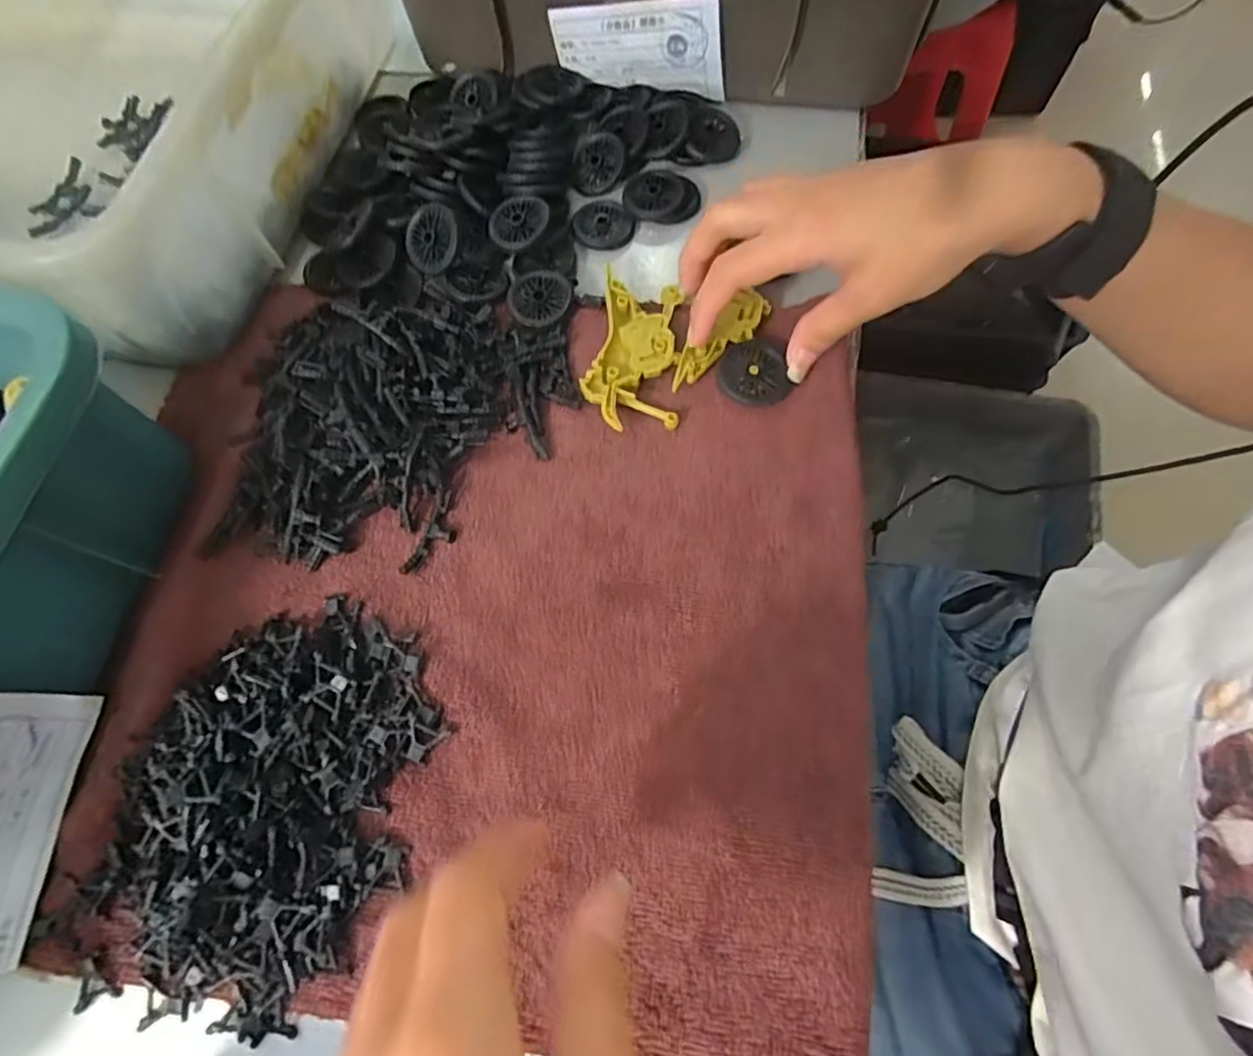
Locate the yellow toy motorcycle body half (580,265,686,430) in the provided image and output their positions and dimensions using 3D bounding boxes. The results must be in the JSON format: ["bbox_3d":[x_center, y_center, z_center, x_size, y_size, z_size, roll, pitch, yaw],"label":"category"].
[{"bbox_3d":[0.004,-0.095,0.331,0.048,0.011,0.093,2,68,5],"label":"yellow toy motorcycle body half"}]

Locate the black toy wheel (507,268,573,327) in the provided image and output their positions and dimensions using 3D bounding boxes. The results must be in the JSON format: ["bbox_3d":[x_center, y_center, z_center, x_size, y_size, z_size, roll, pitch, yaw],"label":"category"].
[{"bbox_3d":[-0.050,-0.131,0.348,0.034,0.006,0.036,-1,68,3],"label":"black toy wheel"}]

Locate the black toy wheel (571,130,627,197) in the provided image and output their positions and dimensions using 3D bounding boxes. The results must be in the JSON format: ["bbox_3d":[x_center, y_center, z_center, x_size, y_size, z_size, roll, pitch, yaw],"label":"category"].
[{"bbox_3d":[-0.018,-0.231,0.388,0.037,0.009,0.037,2,98,14],"label":"black toy wheel"}]

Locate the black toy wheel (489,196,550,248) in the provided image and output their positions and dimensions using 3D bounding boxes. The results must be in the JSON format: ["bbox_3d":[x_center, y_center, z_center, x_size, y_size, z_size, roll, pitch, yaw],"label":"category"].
[{"bbox_3d":[-0.063,-0.181,0.360,0.035,0.013,0.035,-1,68,3],"label":"black toy wheel"}]

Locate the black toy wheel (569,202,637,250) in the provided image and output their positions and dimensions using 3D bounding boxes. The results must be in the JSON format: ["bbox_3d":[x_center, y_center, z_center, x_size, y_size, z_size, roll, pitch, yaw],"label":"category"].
[{"bbox_3d":[-0.015,-0.185,0.375,0.039,0.008,0.032,-43,72,-13],"label":"black toy wheel"}]

